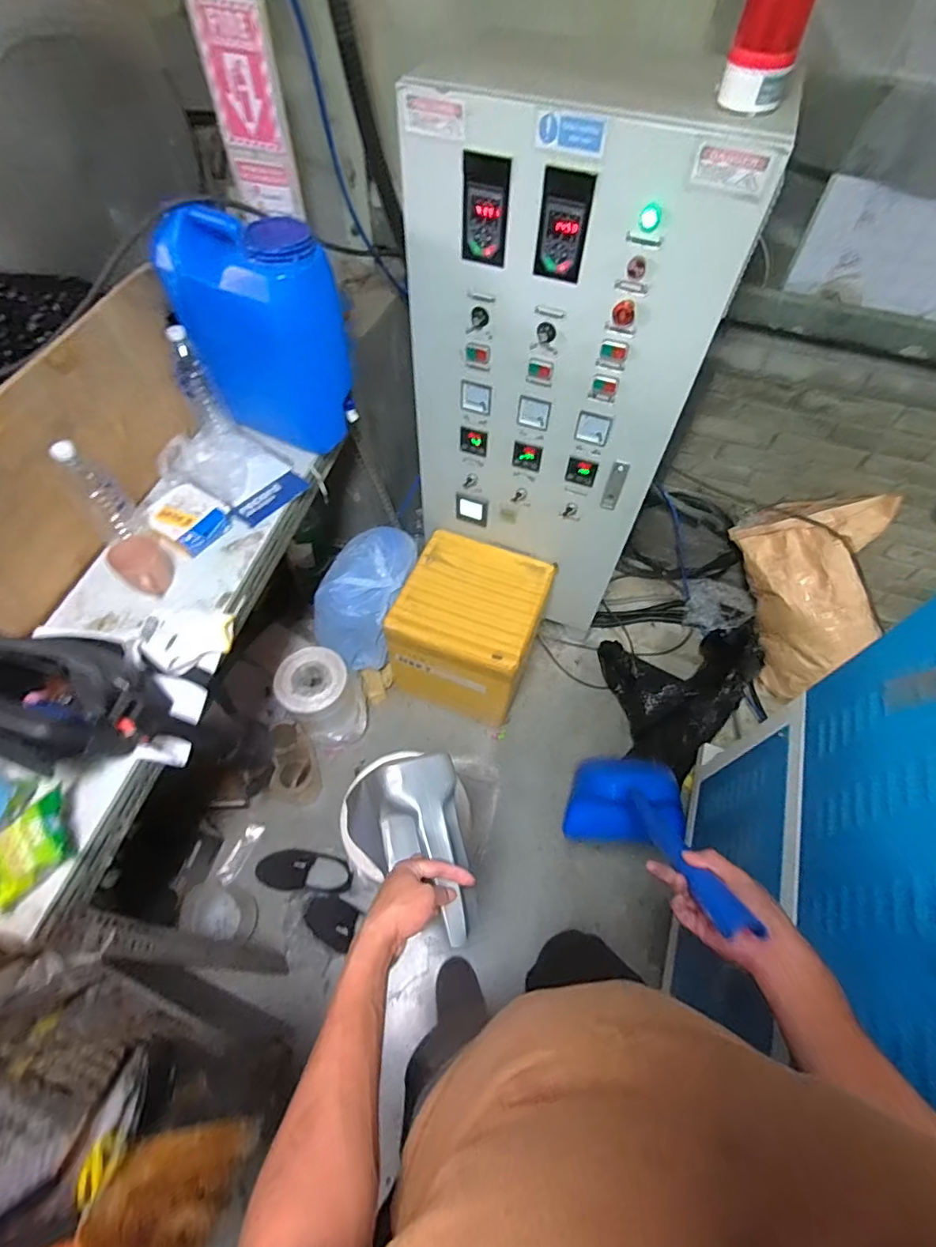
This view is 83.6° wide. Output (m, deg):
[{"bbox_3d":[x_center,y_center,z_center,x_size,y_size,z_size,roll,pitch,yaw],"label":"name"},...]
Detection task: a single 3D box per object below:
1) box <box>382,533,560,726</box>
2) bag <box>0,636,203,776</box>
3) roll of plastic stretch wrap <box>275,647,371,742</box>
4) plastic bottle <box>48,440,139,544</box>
[{"bbox_3d":[-0.004,0.028,1.675,0.413,0.486,0.388,19,59,10],"label":"box"},{"bbox_3d":[-0.569,0.105,0.727,0.207,0.223,0.200,34,63,18],"label":"bag"},{"bbox_3d":[-0.440,0.219,1.601,0.224,0.251,0.244,1,58,-1],"label":"roll of plastic stretch wrap"},{"bbox_3d":[-0.651,-0.230,0.919,0.070,0.210,0.074,-37,66,-22],"label":"plastic bottle"}]

